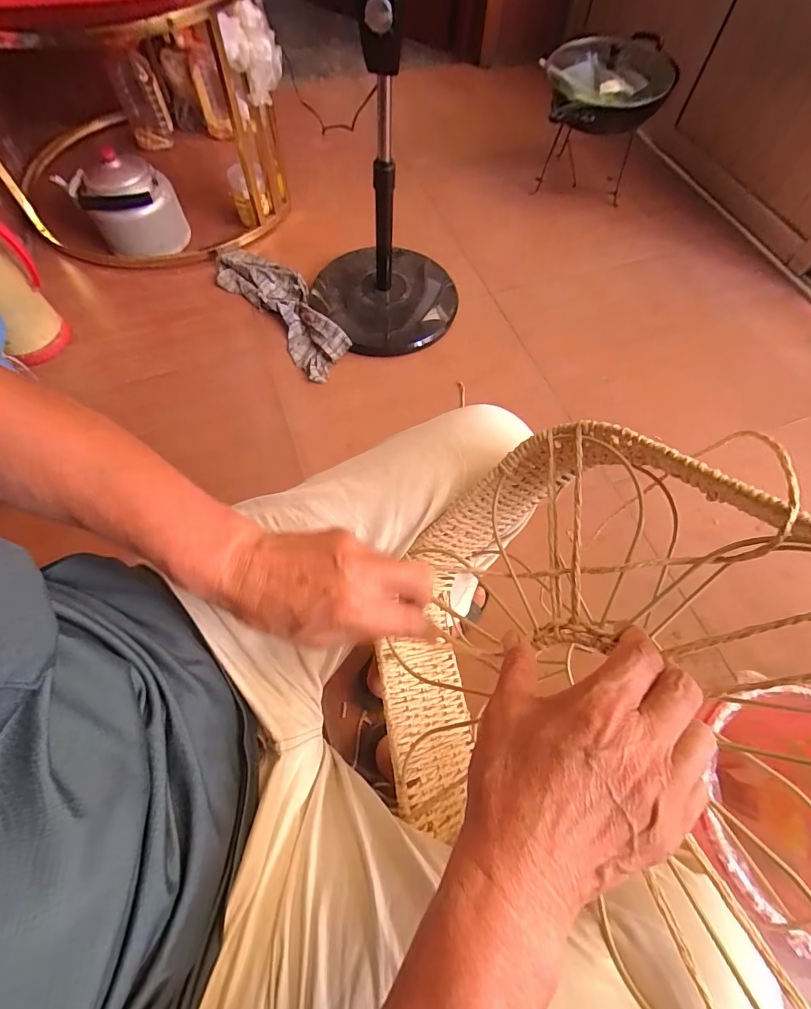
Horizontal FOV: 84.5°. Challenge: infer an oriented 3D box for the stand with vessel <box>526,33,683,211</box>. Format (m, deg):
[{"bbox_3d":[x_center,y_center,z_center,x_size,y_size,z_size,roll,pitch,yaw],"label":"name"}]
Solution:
[{"bbox_3d":[0.547,-1.123,1.315,0.355,0.276,0.369,18,65,7],"label":"stand with vessel"}]

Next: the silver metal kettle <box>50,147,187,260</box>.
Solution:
[{"bbox_3d":[-0.687,-0.742,1.126,0.209,0.191,0.206,-41,72,-18],"label":"silver metal kettle"}]

